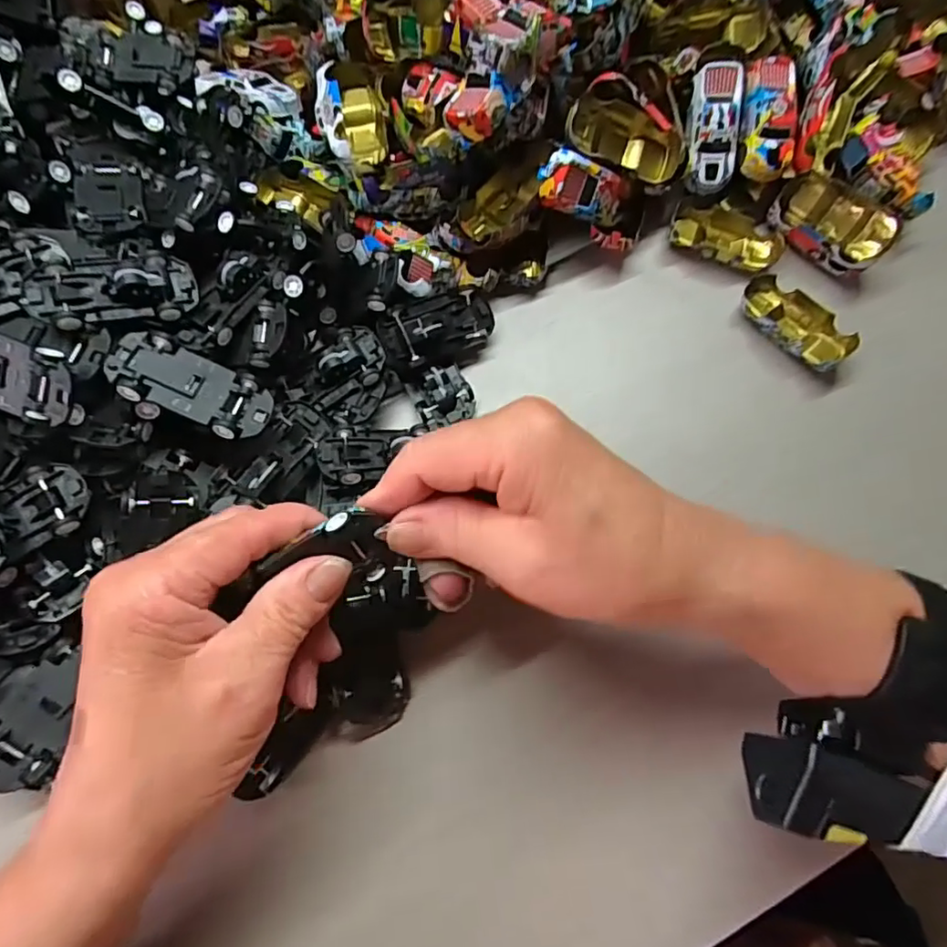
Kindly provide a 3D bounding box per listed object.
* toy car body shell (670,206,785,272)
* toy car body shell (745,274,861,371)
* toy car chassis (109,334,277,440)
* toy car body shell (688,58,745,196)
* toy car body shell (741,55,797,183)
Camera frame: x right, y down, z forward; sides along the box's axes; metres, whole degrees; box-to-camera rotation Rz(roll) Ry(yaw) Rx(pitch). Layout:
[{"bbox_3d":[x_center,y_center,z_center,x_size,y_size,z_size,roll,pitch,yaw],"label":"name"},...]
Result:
[{"bbox_3d":[0.147,-0.138,0.338,0.061,0.014,0.038,20,71,4],"label":"toy car body shell"},{"bbox_3d":[0.177,-0.084,0.317,0.028,0.015,0.063,-41,77,-15],"label":"toy car body shell"},{"bbox_3d":[-0.120,-0.037,0.247,0.064,0.007,0.031,25,70,-19],"label":"toy car chassis"},{"bbox_3d":[0.138,-0.196,0.326,0.028,0.014,0.068,1,105,-2],"label":"toy car body shell"},{"bbox_3d":[0.167,-0.200,0.324,0.025,0.014,0.066,4,91,-1],"label":"toy car body shell"}]

